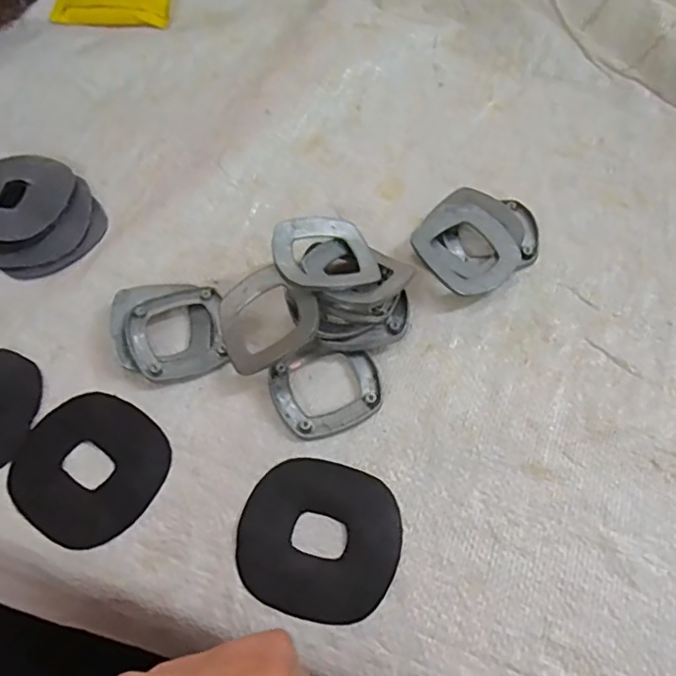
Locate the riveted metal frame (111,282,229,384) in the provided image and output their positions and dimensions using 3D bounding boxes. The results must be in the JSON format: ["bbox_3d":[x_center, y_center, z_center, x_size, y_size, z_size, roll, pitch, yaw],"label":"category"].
[{"bbox_3d":[-0.102,-0.006,0.358,0.063,0.015,0.065,-8,62,-3],"label":"riveted metal frame"}]

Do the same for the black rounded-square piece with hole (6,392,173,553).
[{"bbox_3d":[-0.136,0.070,0.324,0.080,0.004,0.076,27,66,15],"label":"black rounded-square piece with hole"}]

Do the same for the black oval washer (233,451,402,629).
[{"bbox_3d":[-0.009,0.102,0.304,0.079,0.004,0.076,15,64,9],"label":"black oval washer"}]

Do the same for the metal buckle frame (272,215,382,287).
[{"bbox_3d":[-0.007,-0.051,0.351,0.061,0.007,0.058,-10,58,-26],"label":"metal buckle frame"}]

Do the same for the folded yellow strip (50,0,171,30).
[{"bbox_3d":[-0.194,-0.287,0.508,0.098,0.010,0.045,8,63,6],"label":"folded yellow strip"}]

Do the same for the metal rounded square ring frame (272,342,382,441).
[{"bbox_3d":[-0.007,0.027,0.342,0.061,0.007,0.057,-23,64,-10],"label":"metal rounded square ring frame"}]

